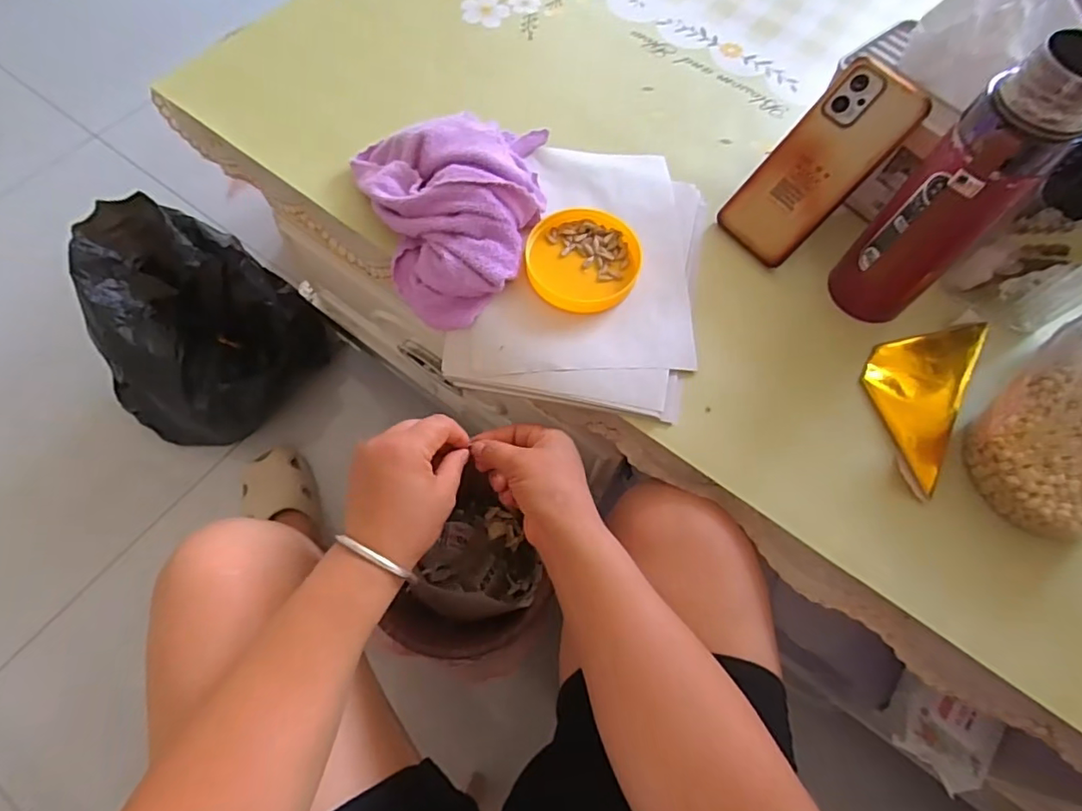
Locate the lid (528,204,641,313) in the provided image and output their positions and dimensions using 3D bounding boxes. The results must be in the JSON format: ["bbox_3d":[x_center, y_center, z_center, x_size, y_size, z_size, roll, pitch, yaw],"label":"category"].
[{"bbox_3d":[0.037,-0.126,0.484,0.096,0.014,0.099,0,65,-1],"label":"lid"}]

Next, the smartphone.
[{"bbox_3d":[0.234,-0.205,0.477,0.076,0.010,0.165,50,116,19],"label":"smartphone"}]

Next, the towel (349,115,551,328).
[{"bbox_3d":[-0.074,-0.171,0.487,0.173,0.069,0.203,-7,66,-4],"label":"towel"}]

